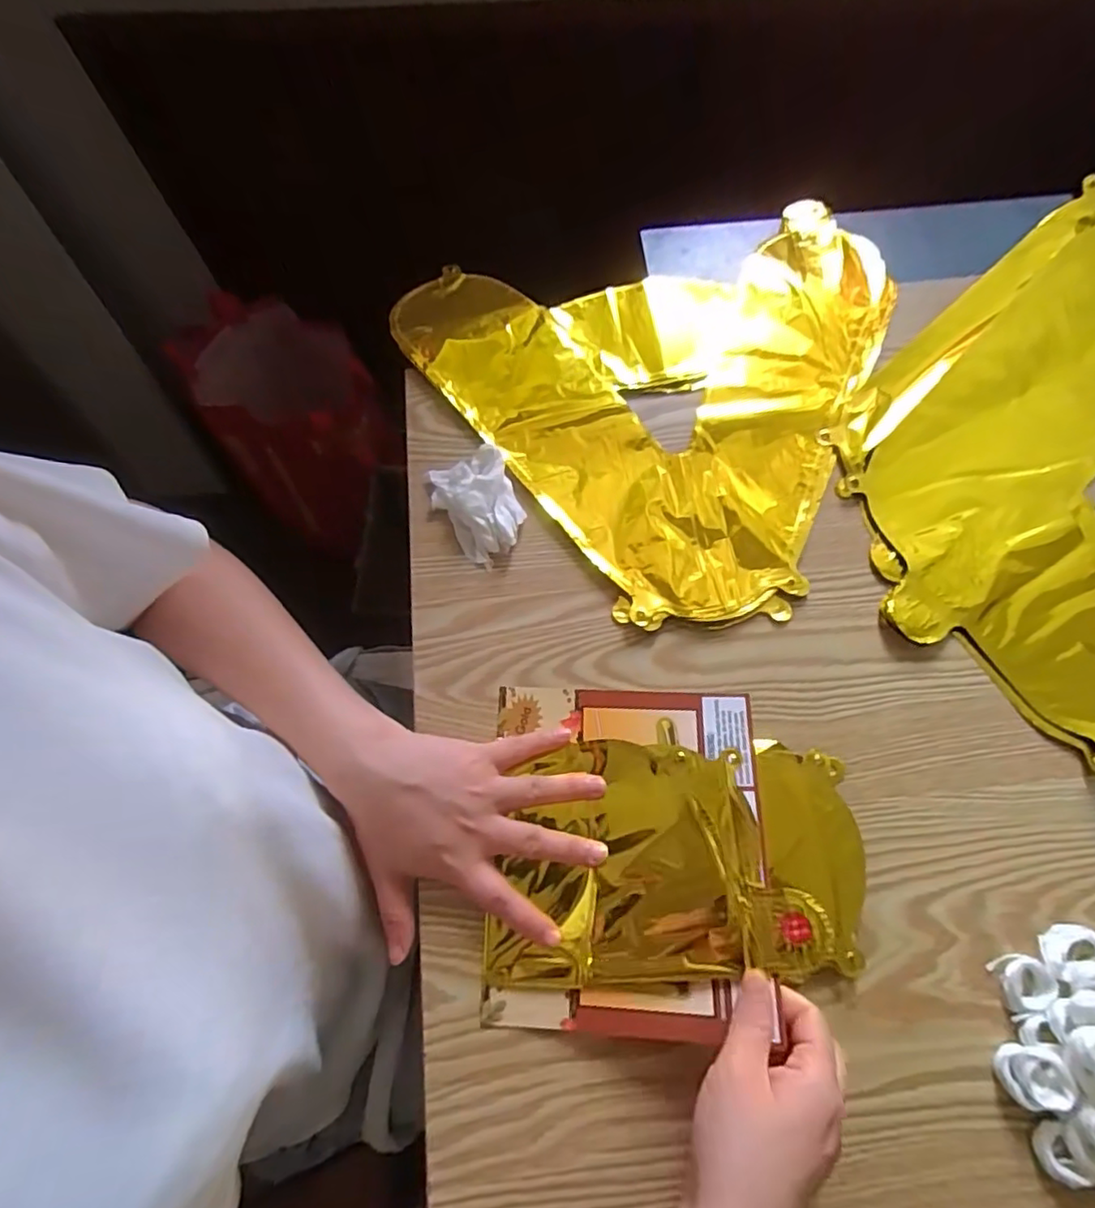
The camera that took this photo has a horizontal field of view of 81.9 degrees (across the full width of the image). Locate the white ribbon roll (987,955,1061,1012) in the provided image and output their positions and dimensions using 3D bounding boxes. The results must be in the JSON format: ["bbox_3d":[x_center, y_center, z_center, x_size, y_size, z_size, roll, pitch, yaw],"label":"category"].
[{"bbox_3d":[0.267,0.211,0.353,0.029,0.007,0.027,0,71,0],"label":"white ribbon roll"}]

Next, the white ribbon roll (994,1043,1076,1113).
[{"bbox_3d":[0.258,0.250,0.334,0.030,0.015,0.028,0,71,0],"label":"white ribbon roll"}]

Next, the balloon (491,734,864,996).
[{"bbox_3d":[0.077,0.150,0.370,0.217,0.049,0.132,-1,71,0],"label":"balloon"}]

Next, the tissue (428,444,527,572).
[{"bbox_3d":[-0.048,-0.070,0.445,0.054,0.022,0.078,-24,72,-7],"label":"tissue"}]

